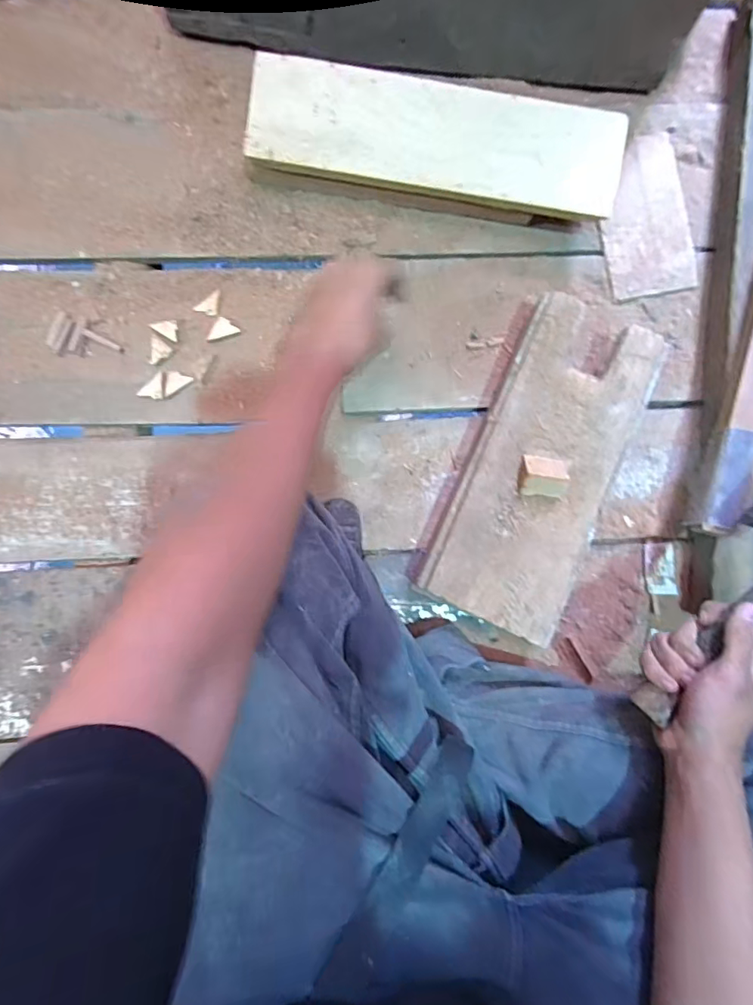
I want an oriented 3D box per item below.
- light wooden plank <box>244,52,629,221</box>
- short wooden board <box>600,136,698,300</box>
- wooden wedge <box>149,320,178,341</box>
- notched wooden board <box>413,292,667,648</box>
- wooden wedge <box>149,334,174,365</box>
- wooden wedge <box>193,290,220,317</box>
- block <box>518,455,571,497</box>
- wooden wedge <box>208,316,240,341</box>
[{"bbox_3d":[0.064,-0.385,0.529,0.391,0.024,0.106,10,85,-1],"label":"light wooden plank"},{"bbox_3d":[0.321,-0.344,0.596,0.106,0.010,0.195,-8,86,-3],"label":"short wooden board"},{"bbox_3d":[-0.231,-0.195,0.551,0.032,0.004,0.020,32,85,0],"label":"wooden wedge"},{"bbox_3d":[0.174,-0.039,0.505,0.145,0.024,0.333,24,85,0],"label":"notched wooden board"},{"bbox_3d":[-0.245,-0.173,0.563,0.025,0.004,0.034,3,86,-2],"label":"wooden wedge"},{"bbox_3d":[-0.190,-0.225,0.570,0.035,0.004,0.022,-39,88,-4],"label":"wooden wedge"},{"bbox_3d":[0.169,-0.027,0.493,0.048,0.020,0.039,5,85,-2],"label":"block"},{"bbox_3d":[-0.175,-0.195,0.573,0.026,0.006,0.031,28,85,0],"label":"wooden wedge"}]

